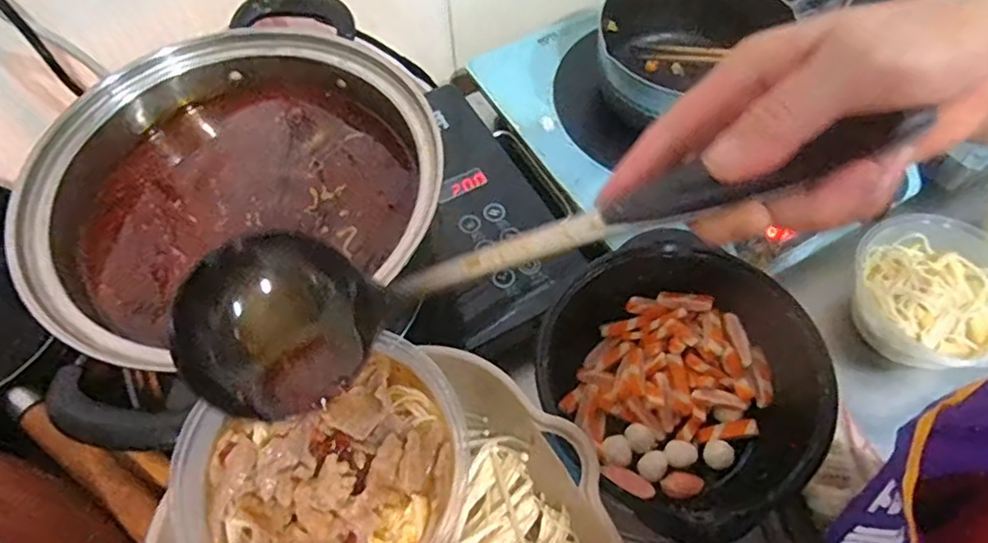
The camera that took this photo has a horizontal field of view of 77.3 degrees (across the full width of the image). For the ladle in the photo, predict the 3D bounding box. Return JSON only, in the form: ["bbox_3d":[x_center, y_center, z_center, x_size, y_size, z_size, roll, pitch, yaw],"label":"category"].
[{"bbox_3d":[0.004,-0.006,0.266,0.296,0.076,0.075,-17,63,15],"label":"ladle"}]

